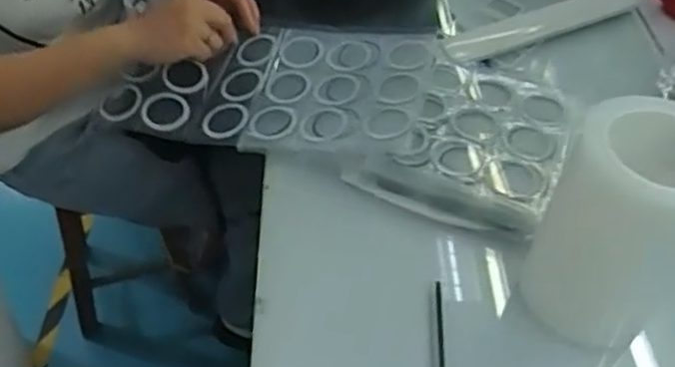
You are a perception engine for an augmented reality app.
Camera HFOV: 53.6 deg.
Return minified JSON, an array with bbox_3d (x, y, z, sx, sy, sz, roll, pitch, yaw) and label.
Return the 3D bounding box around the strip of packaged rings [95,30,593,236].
[{"bbox_3d":[0.000,-0.097,0.739,0.487,0.038,0.210,16,56,16],"label":"strip of packaged rings"}]

